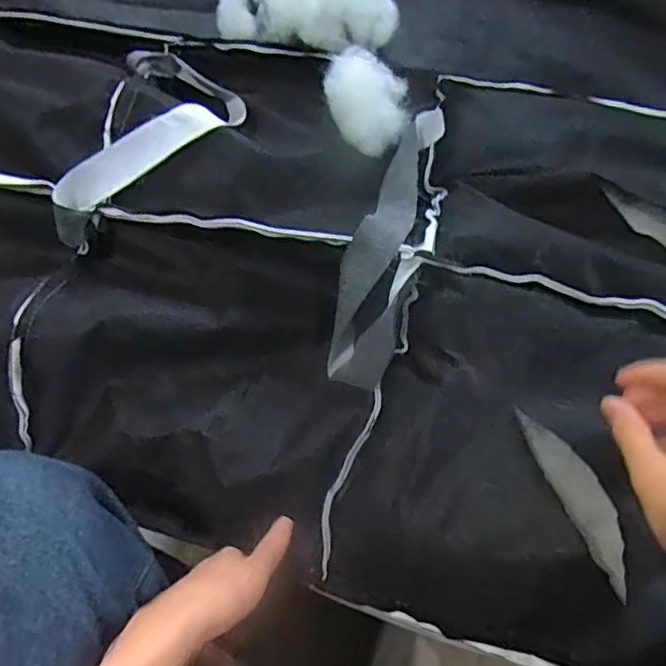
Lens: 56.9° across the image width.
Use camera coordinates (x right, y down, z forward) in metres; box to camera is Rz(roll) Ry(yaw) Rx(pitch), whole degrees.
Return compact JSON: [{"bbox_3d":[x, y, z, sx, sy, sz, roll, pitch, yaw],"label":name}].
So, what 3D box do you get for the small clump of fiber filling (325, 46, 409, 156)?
[{"bbox_3d":[0.029,-0.219,0.575,0.080,0.049,0.057,29,63,13],"label":"small clump of fiber filling"}]

